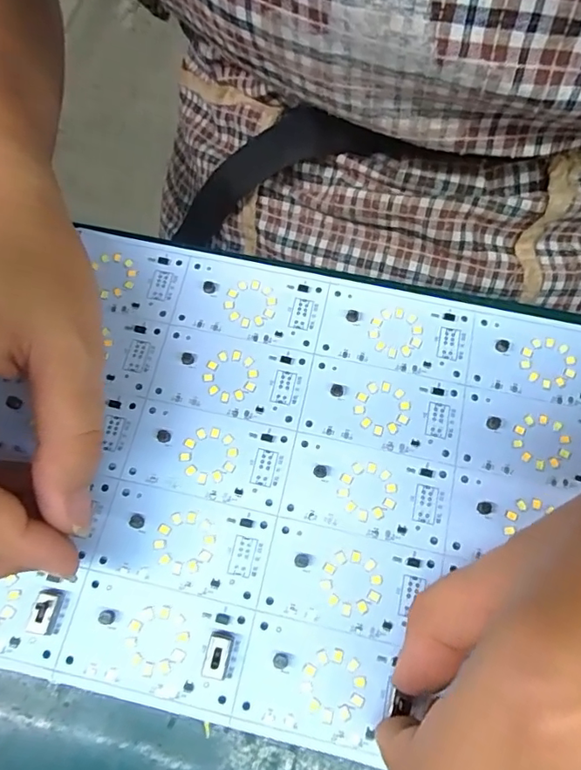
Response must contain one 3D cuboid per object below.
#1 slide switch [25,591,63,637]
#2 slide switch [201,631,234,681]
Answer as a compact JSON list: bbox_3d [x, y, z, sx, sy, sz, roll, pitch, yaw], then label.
[{"bbox_3d":[-0.082,0.076,0.174,0.008,0.006,0.014,9,70,4],"label":"slide switch"},{"bbox_3d":[-0.024,0.089,0.171,0.008,0.005,0.014,15,71,6],"label":"slide switch"}]

